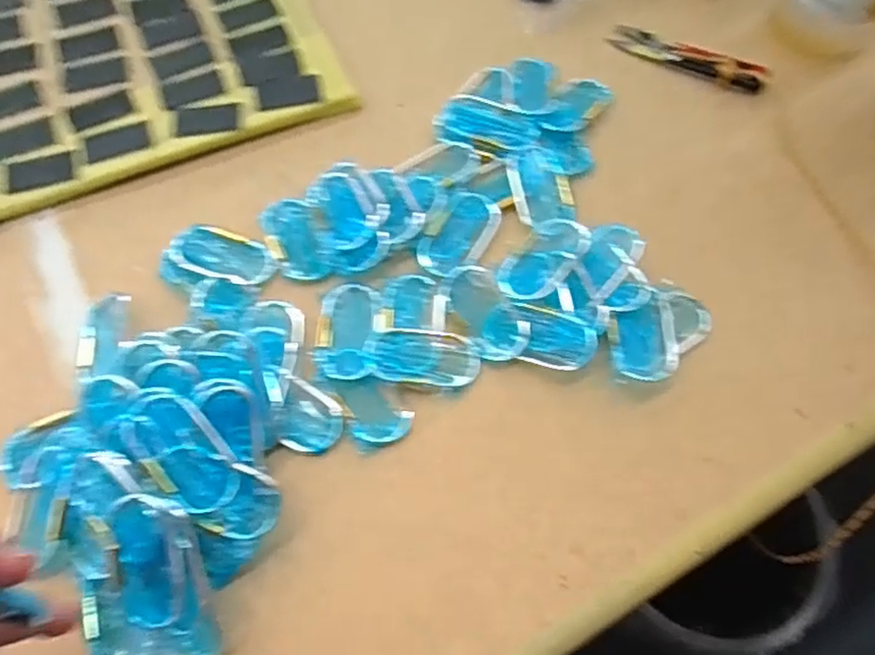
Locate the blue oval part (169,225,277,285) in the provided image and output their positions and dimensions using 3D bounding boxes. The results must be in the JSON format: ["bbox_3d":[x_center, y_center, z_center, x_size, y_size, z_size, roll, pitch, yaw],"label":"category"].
[{"bbox_3d":[-0.123,-0.042,0.394,0.061,0.004,0.032,18,66,7],"label":"blue oval part"}]

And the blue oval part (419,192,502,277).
[{"bbox_3d":[0.014,-0.054,0.399,0.031,0.007,0.058,32,69,13],"label":"blue oval part"}]

